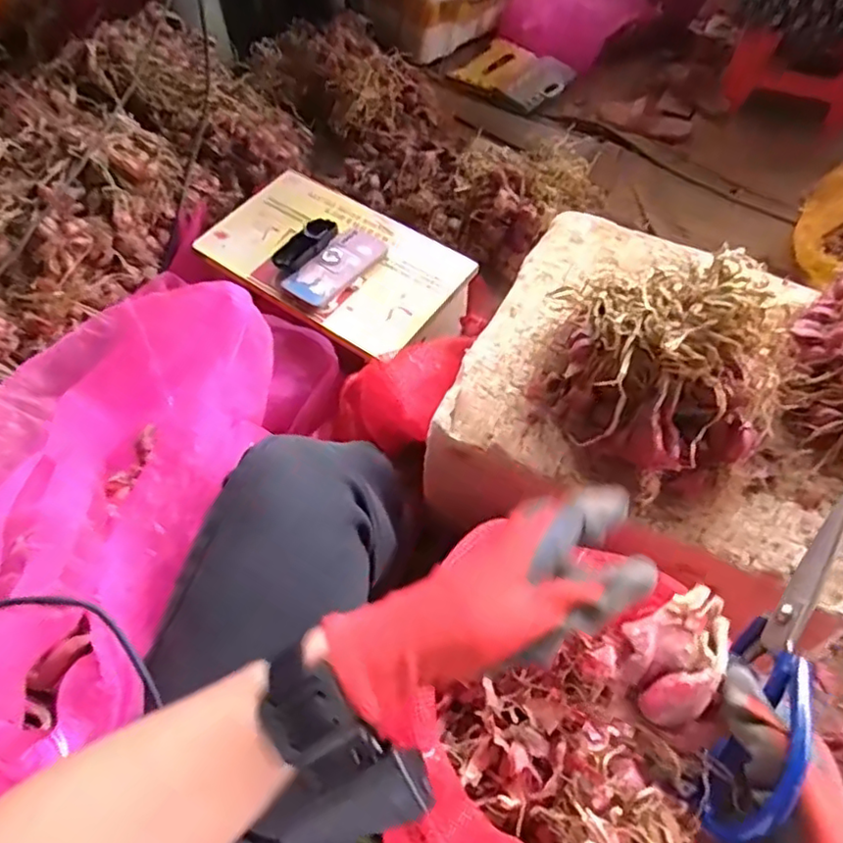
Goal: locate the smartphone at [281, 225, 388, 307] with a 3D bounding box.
[{"bbox_3d":[-0.125,-0.234,0.930,0.075,0.014,0.163,40,68,11],"label":"smartphone"}]

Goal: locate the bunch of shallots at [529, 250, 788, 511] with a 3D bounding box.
[{"bbox_3d":[0.238,-0.054,0.593,0.198,0.170,0.202,-33,64,-19],"label":"bunch of shallots"}]

